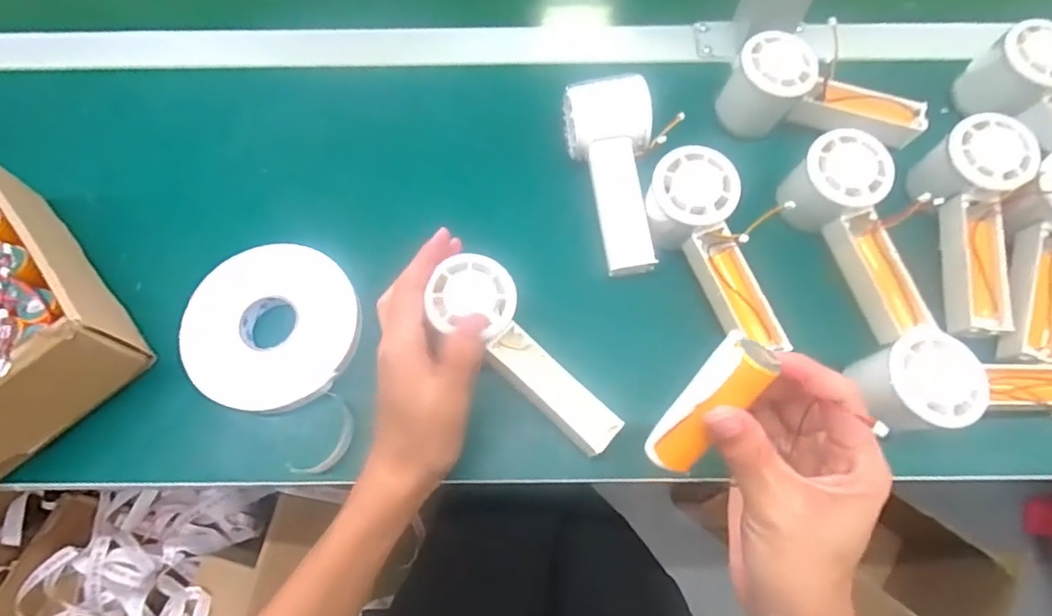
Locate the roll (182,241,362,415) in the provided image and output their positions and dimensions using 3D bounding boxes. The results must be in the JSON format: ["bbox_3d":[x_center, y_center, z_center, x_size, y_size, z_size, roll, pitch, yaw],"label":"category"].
[{"bbox_3d":[-0.179,0.012,0.390,0.118,0.019,0.115,0,69,0],"label":"roll"}]

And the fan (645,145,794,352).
[{"bbox_3d":[0.135,-0.037,0.376,0.063,0.053,0.150,-24,71,-8],"label":"fan"}]

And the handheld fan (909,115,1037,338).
[{"bbox_3d":[0.320,-0.057,0.394,0.053,0.060,0.154,3,83,1],"label":"handheld fan"}]

